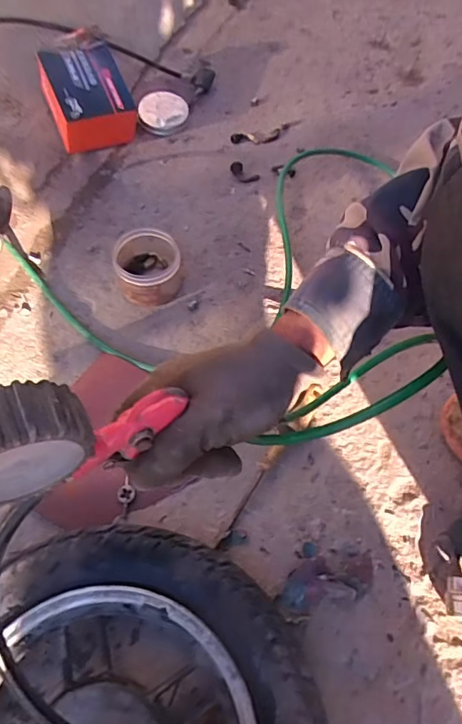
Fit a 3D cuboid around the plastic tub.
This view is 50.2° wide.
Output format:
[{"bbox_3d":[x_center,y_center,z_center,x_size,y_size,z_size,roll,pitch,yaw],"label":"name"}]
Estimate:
[{"bbox_3d":[-0.108,-0.126,0.646,0.081,0.067,0.083,0,64,-1],"label":"plastic tub"}]

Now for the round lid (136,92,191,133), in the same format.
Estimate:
[{"bbox_3d":[-0.110,-0.409,0.798,0.079,0.014,0.076,-4,64,-3],"label":"round lid"}]

